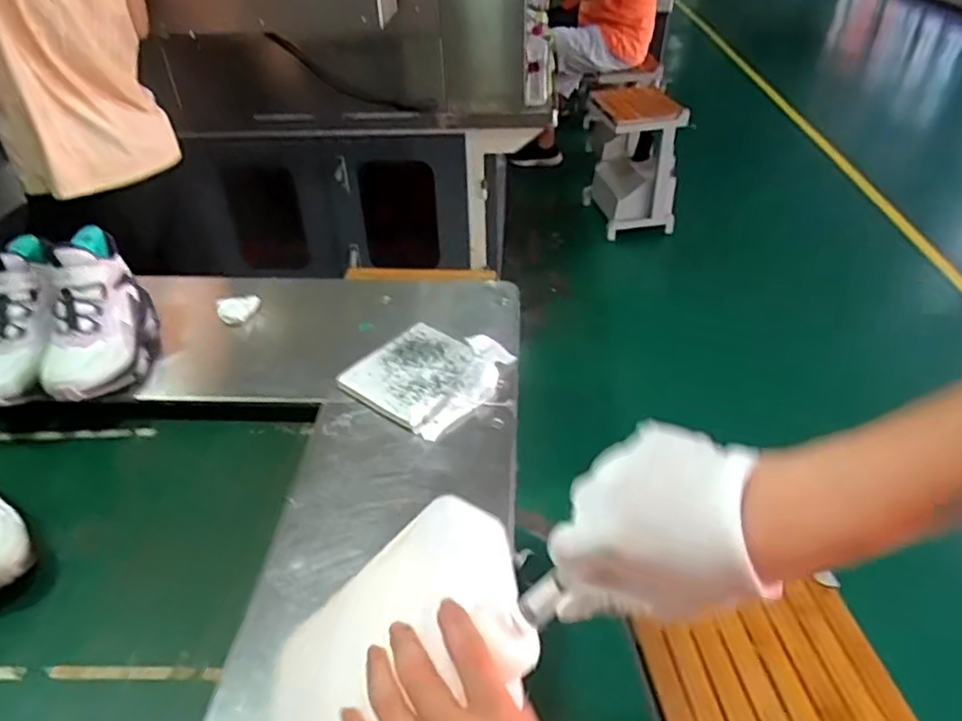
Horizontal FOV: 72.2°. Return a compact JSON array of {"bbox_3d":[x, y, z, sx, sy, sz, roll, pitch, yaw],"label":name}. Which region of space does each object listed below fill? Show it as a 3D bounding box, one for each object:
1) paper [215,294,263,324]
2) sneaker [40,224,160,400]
[{"bbox_3d":[-0.355,-0.076,0.970,0.061,0.013,0.042,-12,77,-8],"label":"paper"},{"bbox_3d":[-0.497,-0.060,0.842,0.107,0.145,0.205,-13,39,-14],"label":"sneaker"}]

